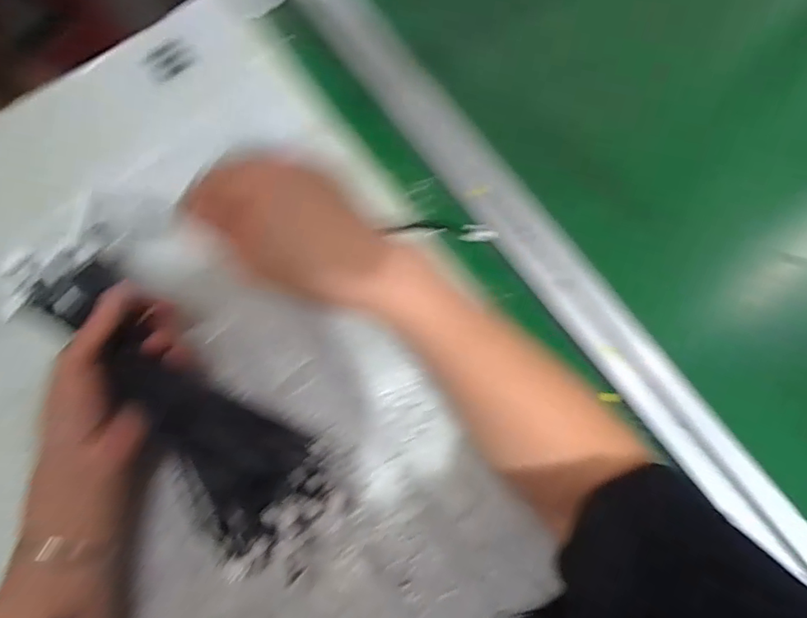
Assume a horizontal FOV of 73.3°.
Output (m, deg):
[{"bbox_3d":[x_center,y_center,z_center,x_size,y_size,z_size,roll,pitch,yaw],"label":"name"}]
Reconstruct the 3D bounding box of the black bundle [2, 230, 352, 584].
[{"bbox_3d":[-0.150,0.062,0.369,0.086,0.047,0.272,-43,87,-10],"label":"black bundle"}]

